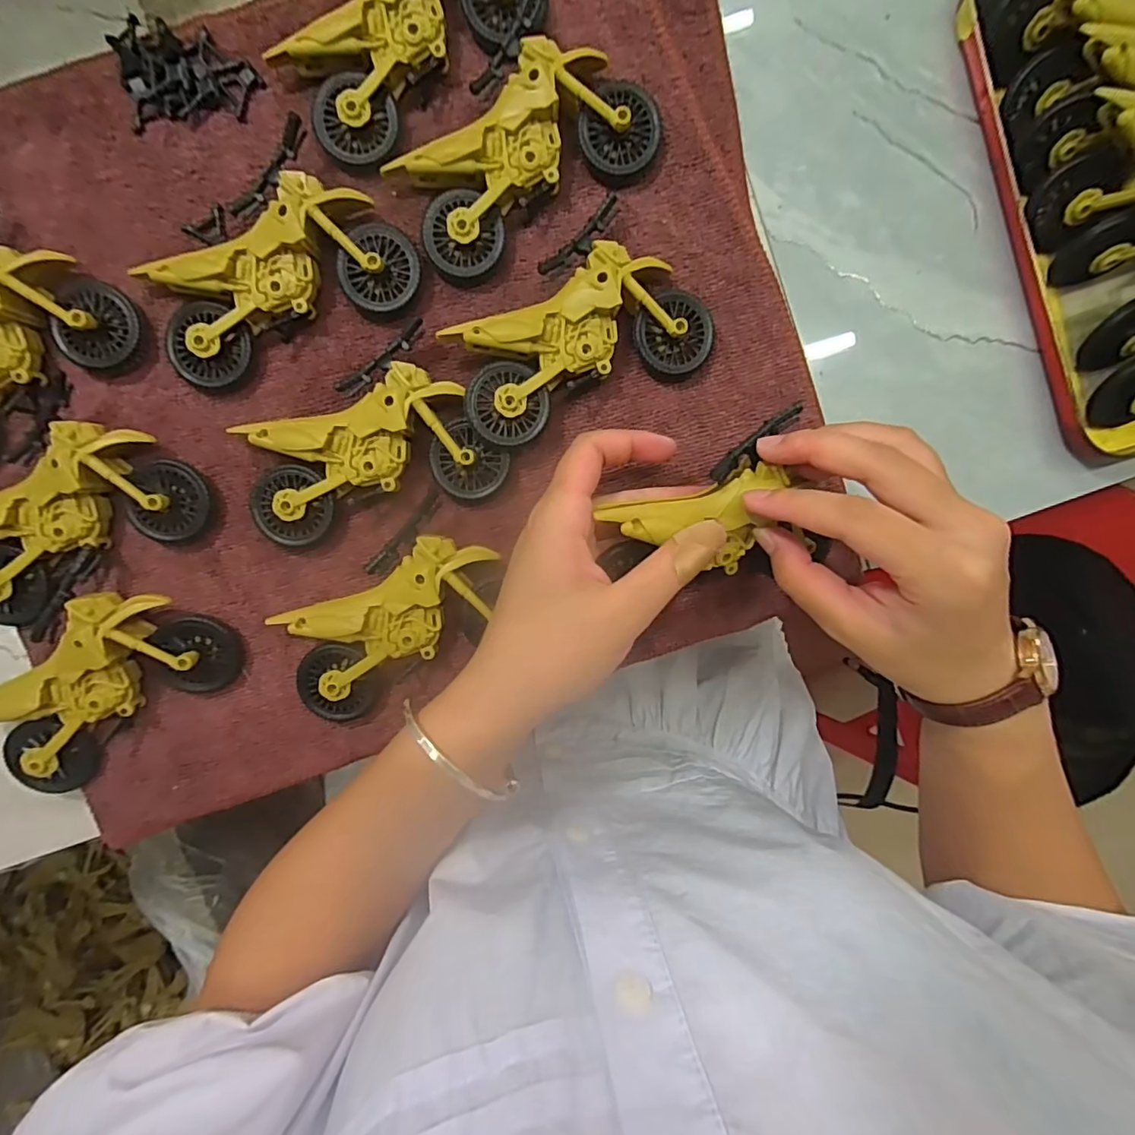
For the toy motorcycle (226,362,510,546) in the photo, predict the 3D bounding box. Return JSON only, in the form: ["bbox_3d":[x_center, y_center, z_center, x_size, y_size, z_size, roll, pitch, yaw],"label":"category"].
[{"bbox_3d":[-0.089,-0.052,0.252,0.113,0.020,0.059,-15,97,-1],"label":"toy motorcycle"}]

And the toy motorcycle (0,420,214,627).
[{"bbox_3d":[-0.225,-0.026,0.247,0.111,0.023,0.065,-26,97,1],"label":"toy motorcycle"}]

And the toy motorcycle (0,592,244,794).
[{"bbox_3d":[-0.213,0.053,0.253,0.113,0.027,0.059,-35,96,1],"label":"toy motorcycle"}]

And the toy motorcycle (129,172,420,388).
[{"bbox_3d":[-0.126,-0.126,0.243,0.114,0.020,0.057,-25,97,0],"label":"toy motorcycle"}]

